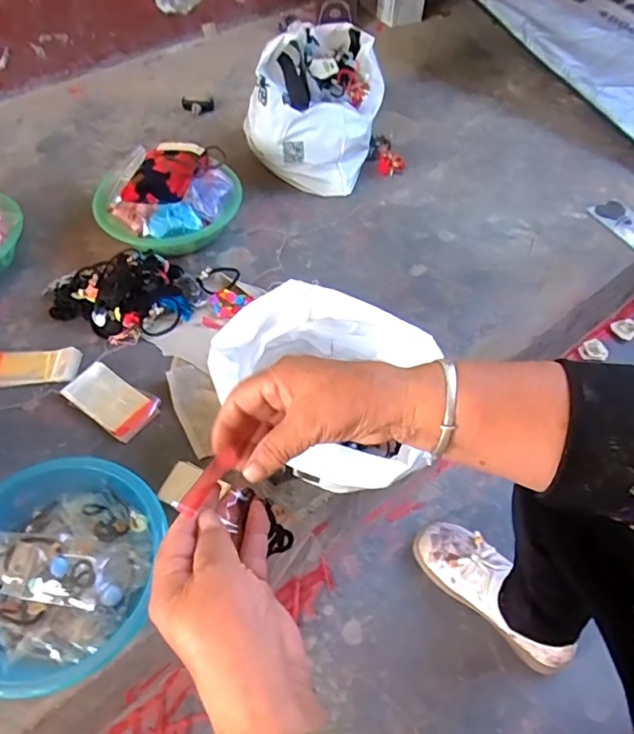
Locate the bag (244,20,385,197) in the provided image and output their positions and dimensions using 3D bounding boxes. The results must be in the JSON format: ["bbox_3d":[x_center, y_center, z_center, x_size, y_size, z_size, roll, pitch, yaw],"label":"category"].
[{"bbox_3d":[0.018,-0.524,1.029,0.208,0.191,0.326,18,56,11],"label":"bag"}]

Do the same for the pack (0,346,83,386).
[{"bbox_3d":[-0.402,0.000,0.747,0.129,0.015,0.056,-3,55,-4],"label":"pack"}]

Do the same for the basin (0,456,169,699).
[{"bbox_3d":[-0.282,0.213,0.558,0.209,0.082,0.215,1,54,-1],"label":"basin"}]

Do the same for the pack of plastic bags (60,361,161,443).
[{"bbox_3d":[-0.273,0.046,0.711,0.131,0.025,0.070,29,59,18],"label":"pack of plastic bags"}]

